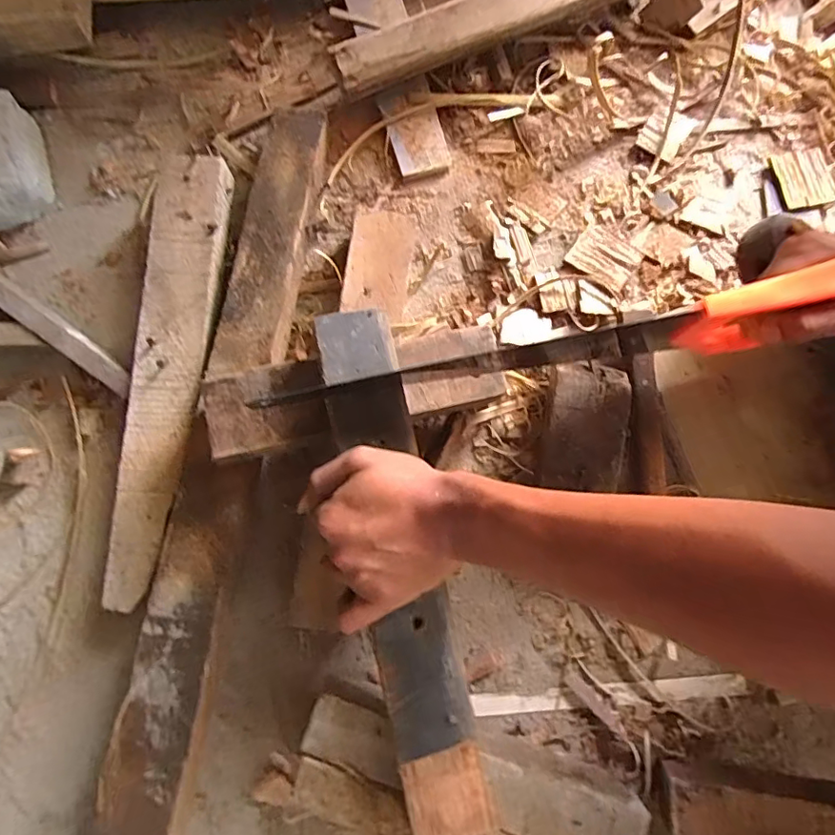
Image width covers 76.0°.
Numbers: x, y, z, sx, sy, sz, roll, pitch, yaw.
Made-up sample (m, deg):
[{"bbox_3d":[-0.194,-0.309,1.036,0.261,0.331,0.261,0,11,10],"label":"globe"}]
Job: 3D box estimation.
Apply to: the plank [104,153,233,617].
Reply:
[{"bbox_3d":[-0.217,-0.045,0.466,0.058,0.012,0.395,4,81,-4],"label":"plank"}]

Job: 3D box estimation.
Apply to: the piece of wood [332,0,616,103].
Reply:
[{"bbox_3d":[0.090,-0.413,0.539,0.363,0.025,0.062,-23,80,-6],"label":"piece of wood"}]

